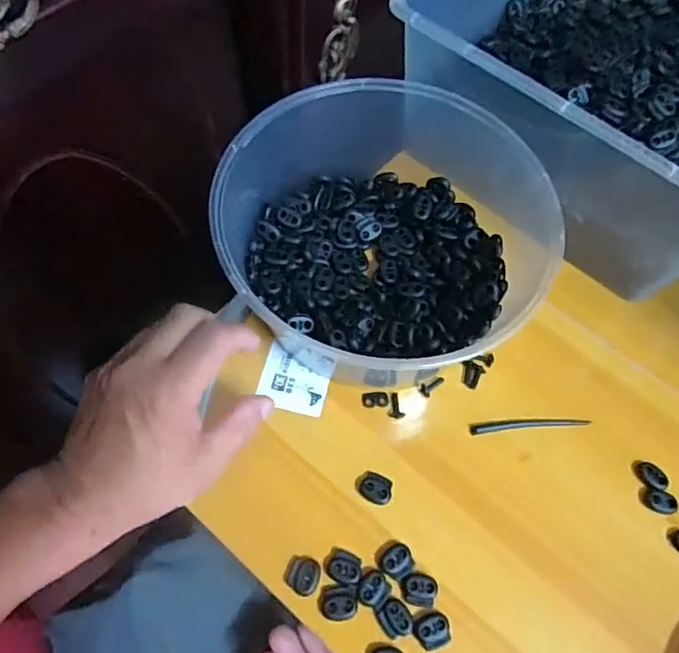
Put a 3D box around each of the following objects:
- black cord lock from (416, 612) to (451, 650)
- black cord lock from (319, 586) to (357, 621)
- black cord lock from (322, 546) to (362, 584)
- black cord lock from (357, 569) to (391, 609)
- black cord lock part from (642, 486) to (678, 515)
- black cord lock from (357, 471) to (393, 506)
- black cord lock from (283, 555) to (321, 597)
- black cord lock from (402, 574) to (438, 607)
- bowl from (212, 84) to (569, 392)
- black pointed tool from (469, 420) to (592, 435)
[{"bbox_3d":[0.058,0.186,0.358,0.021,0.004,0.019,-9,65,-5],"label":"black cord lock"},{"bbox_3d":[0.000,0.171,0.362,0.022,0.004,0.019,2,65,0],"label":"black cord lock"},{"bbox_3d":[0.003,0.153,0.374,0.024,0.005,0.019,20,66,8],"label":"black cord lock"},{"bbox_3d":[0.022,0.164,0.366,0.019,0.004,0.020,40,70,16],"label":"black cord lock"},{"bbox_3d":[0.221,0.120,0.403,0.023,0.004,0.015,13,65,5],"label":"black cord lock part"},{"bbox_3d":[0.024,0.108,0.395,0.025,0.008,0.020,16,65,6],"label":"black cord lock"},{"bbox_3d":[-0.023,0.157,0.371,0.022,0.005,0.021,19,66,8],"label":"black cord lock"},{"bbox_3d":[0.050,0.165,0.368,0.022,0.004,0.018,10,65,4],"label":"black cord lock"},{"bbox_3d":[0.024,-0.074,0.433,0.218,0.099,0.210,2,64,-3],"label":"bowl"},{"bbox_3d":[0.138,0.069,0.420,0.088,0.005,0.010,-4,65,-3],"label":"black pointed tool"}]

